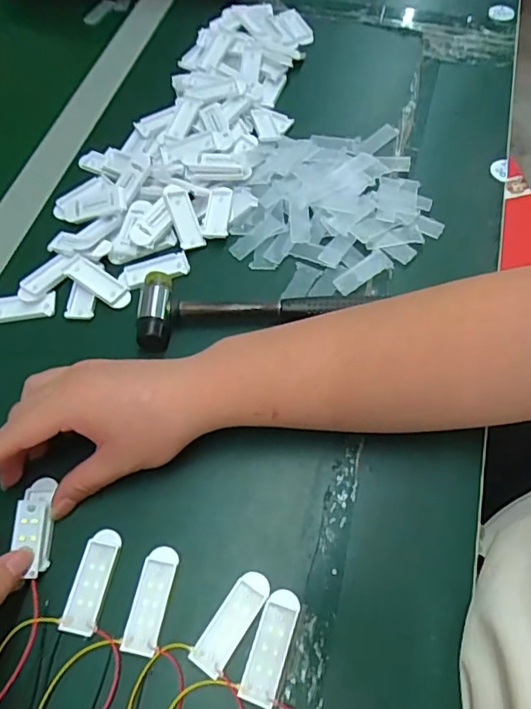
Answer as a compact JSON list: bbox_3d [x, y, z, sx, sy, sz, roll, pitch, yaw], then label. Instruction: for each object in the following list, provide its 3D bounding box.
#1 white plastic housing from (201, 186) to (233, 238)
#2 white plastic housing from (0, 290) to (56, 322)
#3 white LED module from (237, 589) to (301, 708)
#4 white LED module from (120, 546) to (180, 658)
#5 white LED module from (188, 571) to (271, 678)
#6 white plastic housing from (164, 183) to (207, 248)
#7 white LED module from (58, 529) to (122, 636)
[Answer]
[{"bbox_3d":[-0.041,-0.124,0.453,0.022,0.005,0.055,3,62,2],"label":"white plastic housing"},{"bbox_3d":[-0.197,-0.037,0.418,0.056,0.007,0.021,-6,62,-3],"label":"white plastic housing"},{"bbox_3d":[0.003,0.164,0.297,0.020,0.004,0.058,17,63,9],"label":"white LED module"},{"bbox_3d":[-0.067,0.144,0.311,0.020,0.005,0.058,10,62,5],"label":"white LED module"},{"bbox_3d":[-0.019,0.154,0.303,0.020,0.005,0.057,31,66,16],"label":"white LED module"},{"bbox_3d":[-0.070,-0.116,0.443,0.021,0.005,0.056,-21,88,-11],"label":"white plastic housing"},{"bbox_3d":[-0.105,0.135,0.316,0.021,0.004,0.058,9,62,5],"label":"white LED module"}]

